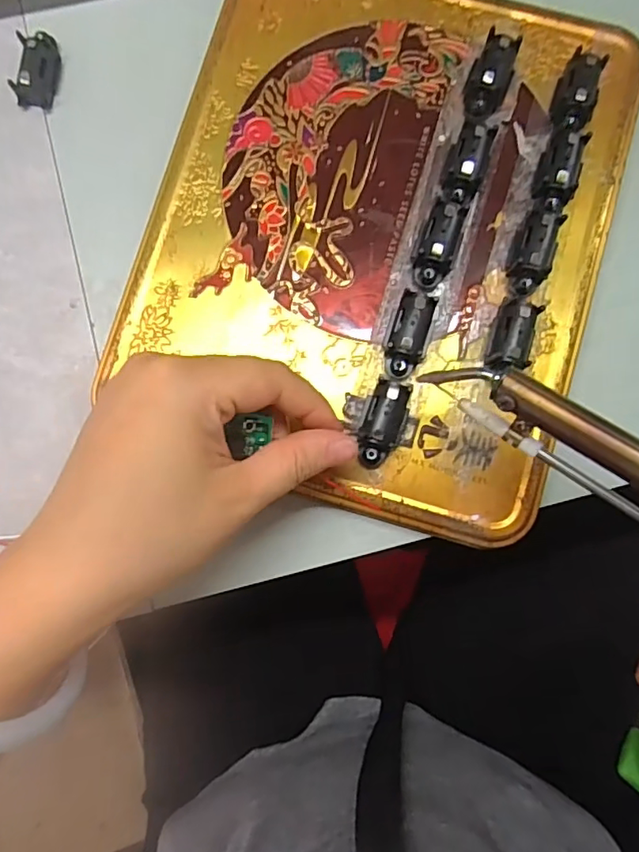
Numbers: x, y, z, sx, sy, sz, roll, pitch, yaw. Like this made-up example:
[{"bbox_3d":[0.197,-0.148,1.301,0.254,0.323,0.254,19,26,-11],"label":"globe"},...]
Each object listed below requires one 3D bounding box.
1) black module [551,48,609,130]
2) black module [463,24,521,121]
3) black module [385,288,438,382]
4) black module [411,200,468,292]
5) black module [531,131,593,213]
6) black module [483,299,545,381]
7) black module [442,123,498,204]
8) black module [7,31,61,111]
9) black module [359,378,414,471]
[{"bbox_3d":[0.110,-0.141,0.236,0.017,0.015,0.032,15,85,3],"label":"black module"},{"bbox_3d":[0.072,-0.149,0.237,0.018,0.015,0.035,23,85,4],"label":"black module"},{"bbox_3d":[0.037,-0.037,0.228,0.015,0.014,0.037,15,85,3],"label":"black module"},{"bbox_3d":[0.050,-0.077,0.231,0.015,0.015,0.039,21,85,4],"label":"black module"},{"bbox_3d":[0.101,-0.106,0.234,0.018,0.013,0.032,13,85,3],"label":"black module"},{"bbox_3d":[0.078,-0.034,0.227,0.016,0.014,0.032,16,85,3],"label":"black module"},{"bbox_3d":[0.062,-0.110,0.234,0.015,0.016,0.032,19,85,4],"label":"black module"},{"bbox_3d":[-0.131,-0.167,0.260,0.015,0.013,0.033,11,84,3],"label":"black module"},{"bbox_3d":[0.026,-0.001,0.225,0.017,0.014,0.035,21,89,3],"label":"black module"}]

